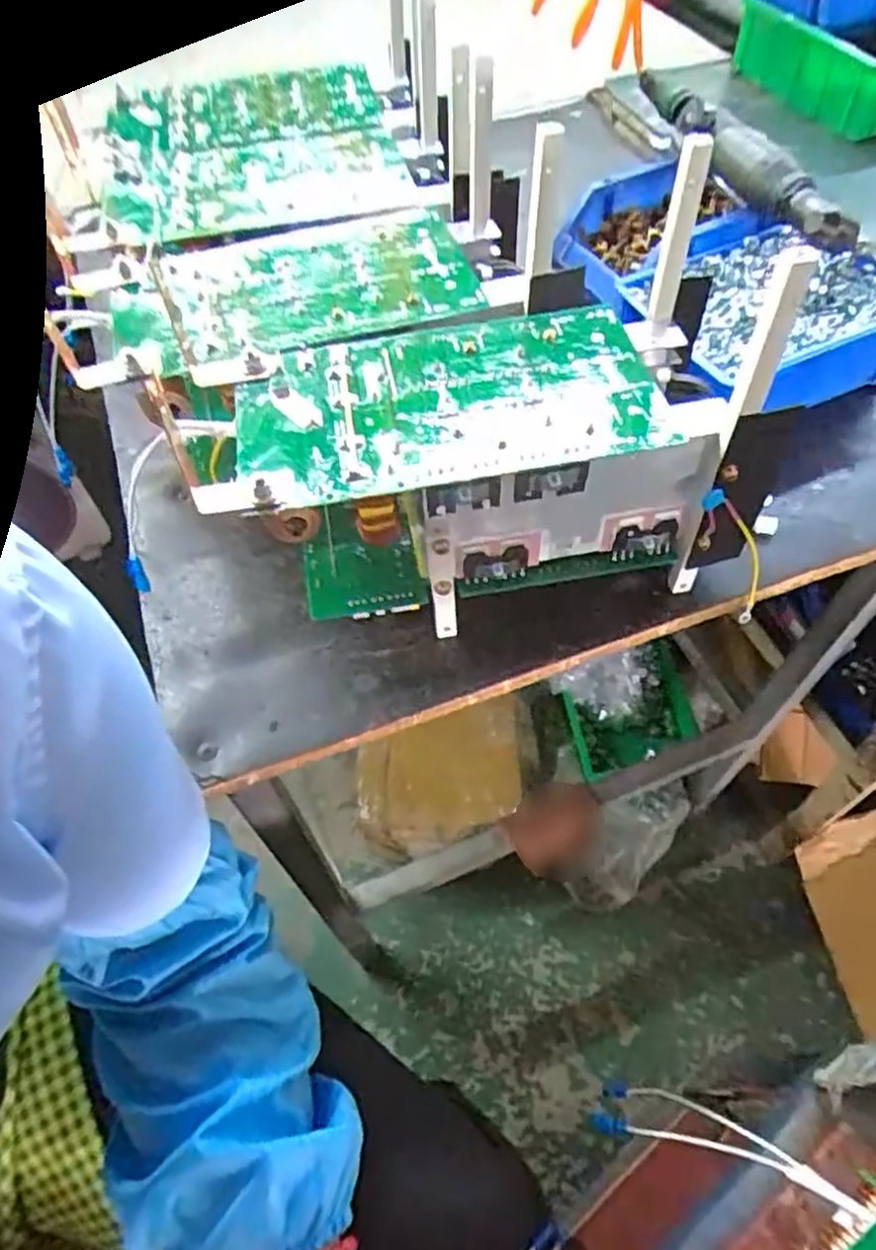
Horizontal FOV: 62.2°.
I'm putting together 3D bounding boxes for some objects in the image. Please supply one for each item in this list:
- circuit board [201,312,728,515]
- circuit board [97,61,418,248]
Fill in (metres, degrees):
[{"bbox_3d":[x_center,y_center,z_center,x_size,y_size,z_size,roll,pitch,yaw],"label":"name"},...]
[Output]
[{"bbox_3d":[0.009,-0.120,0.388,0.253,0.015,0.113,-9,57,-3],"label":"circuit board"},{"bbox_3d":[-0.144,-0.369,0.559,0.217,0.012,0.245,-13,57,-6],"label":"circuit board"}]

